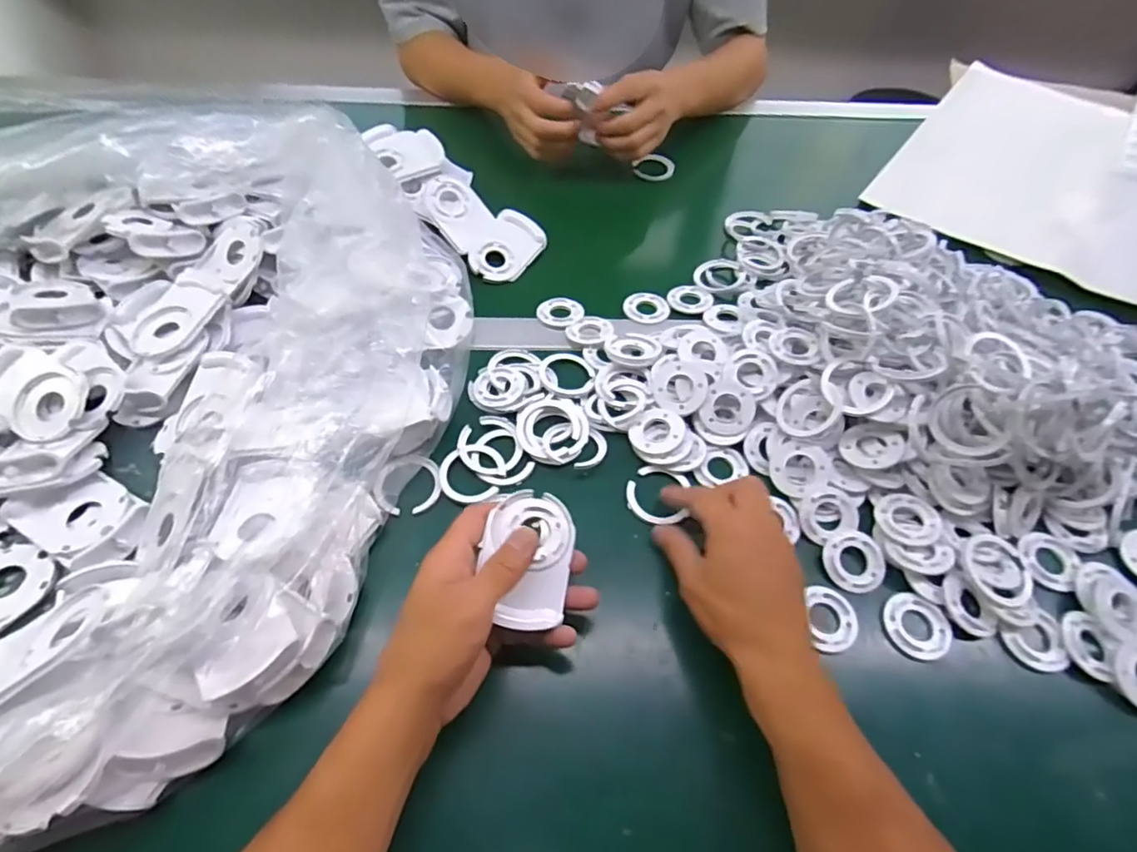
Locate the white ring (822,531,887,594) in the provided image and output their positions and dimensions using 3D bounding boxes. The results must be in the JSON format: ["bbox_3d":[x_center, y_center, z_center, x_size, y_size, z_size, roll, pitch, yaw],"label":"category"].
[{"bbox_3d":[0.208,0.096,0.417,0.044,0.007,0.043,1,55,-2],"label":"white ring"}]

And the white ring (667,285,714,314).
[{"bbox_3d":[0.122,-0.127,0.572,0.044,0.004,0.037,15,56,8],"label":"white ring"}]

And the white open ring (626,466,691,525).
[{"bbox_3d":[0.069,0.054,0.445,0.047,0.009,0.048,1,55,-2],"label":"white open ring"}]

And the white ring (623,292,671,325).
[{"bbox_3d":[0.078,-0.117,0.564,0.044,0.004,0.044,1,55,-2],"label":"white ring"}]

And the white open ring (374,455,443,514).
[{"bbox_3d":[-0.123,0.044,0.439,0.049,0.009,0.048,5,61,-10],"label":"white open ring"}]

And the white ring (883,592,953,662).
[{"bbox_3d":[0.240,0.138,0.396,0.041,0.007,0.043,1,55,-2],"label":"white ring"}]

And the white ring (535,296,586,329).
[{"bbox_3d":[-0.008,-0.110,0.553,0.045,0.004,0.041,1,55,-2],"label":"white ring"}]

